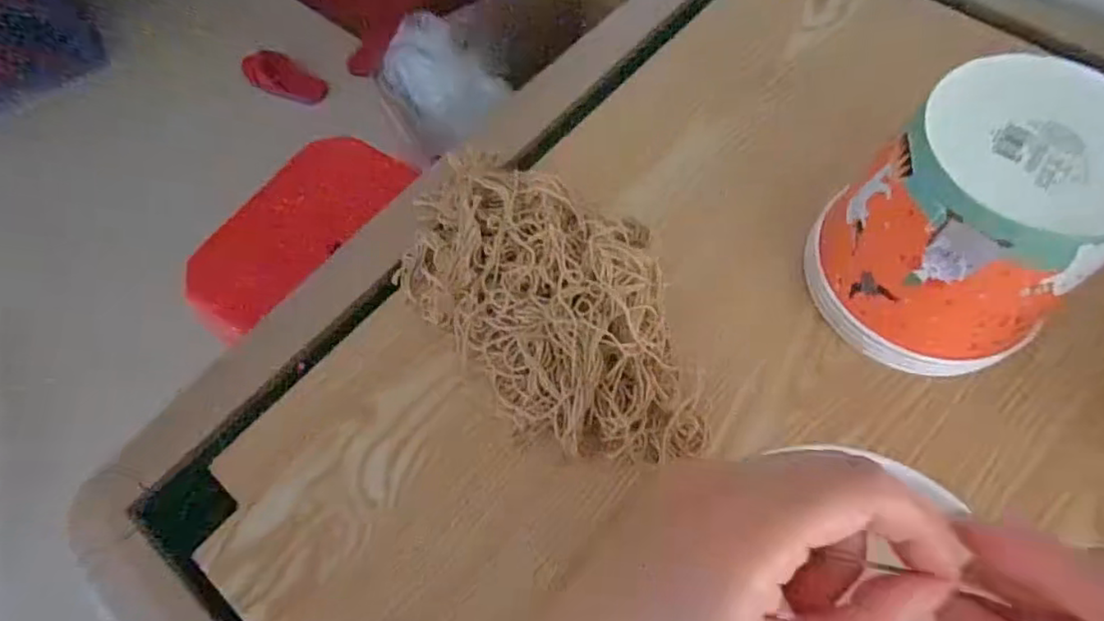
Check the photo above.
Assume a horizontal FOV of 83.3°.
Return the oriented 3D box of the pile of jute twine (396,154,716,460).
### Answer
[{"bbox_3d":[-0.001,-0.014,0.451,0.163,0.053,0.298,-37,69,-14],"label":"pile of jute twine"}]

